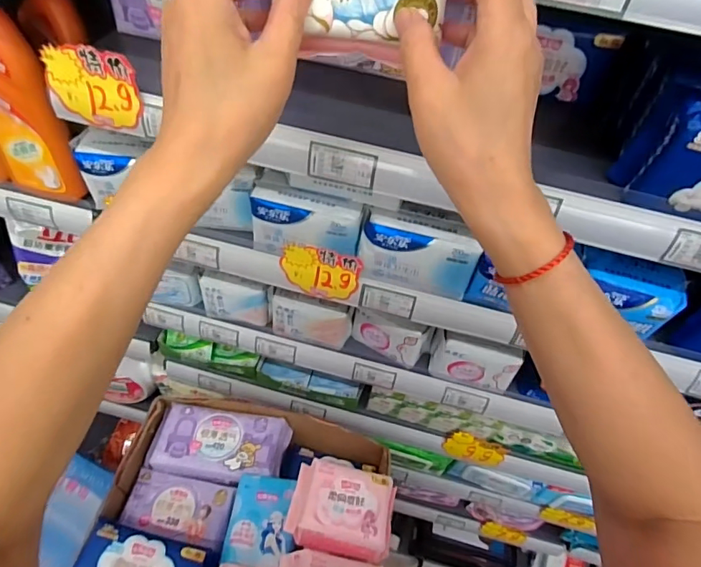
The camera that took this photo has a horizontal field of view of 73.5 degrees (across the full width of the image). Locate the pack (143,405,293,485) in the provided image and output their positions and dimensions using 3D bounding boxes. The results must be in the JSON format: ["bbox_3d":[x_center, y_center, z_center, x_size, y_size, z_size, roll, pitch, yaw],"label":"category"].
[{"bbox_3d":[-0.195,0.243,0.702,0.190,0.045,0.097,6,50,0],"label":"pack"}]

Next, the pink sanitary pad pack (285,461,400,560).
[{"bbox_3d":[-0.010,0.276,0.575,0.125,0.052,0.089,12,51,4],"label":"pink sanitary pad pack"}]

